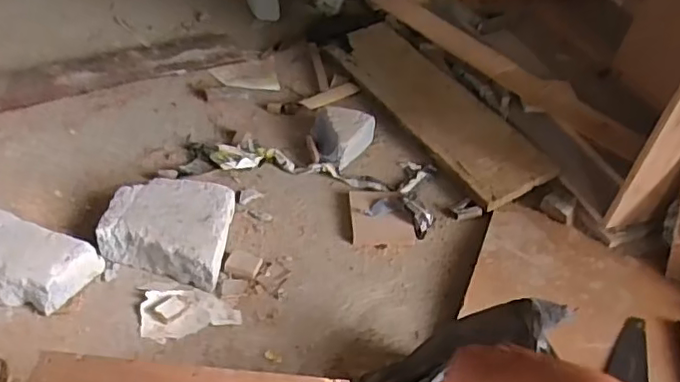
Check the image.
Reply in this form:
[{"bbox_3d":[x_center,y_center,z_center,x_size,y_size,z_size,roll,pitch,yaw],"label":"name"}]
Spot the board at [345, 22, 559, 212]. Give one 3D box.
[{"bbox_3d":[0.206,-0.211,1.389,0.186,0.027,0.674,-26,49,-15],"label":"board"}]

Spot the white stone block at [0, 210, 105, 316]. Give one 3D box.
[{"bbox_3d":[-0.495,0.110,0.912,0.211,0.068,0.121,15,44,8],"label":"white stone block"}]

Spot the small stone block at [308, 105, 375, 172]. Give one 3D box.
[{"bbox_3d":[0.005,-0.111,1.240,0.128,0.065,0.140,8,43,0],"label":"small stone block"}]

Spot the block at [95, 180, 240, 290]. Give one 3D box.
[{"bbox_3d":[-0.286,0.059,1.001,0.205,0.063,0.186,10,43,2],"label":"block"}]

